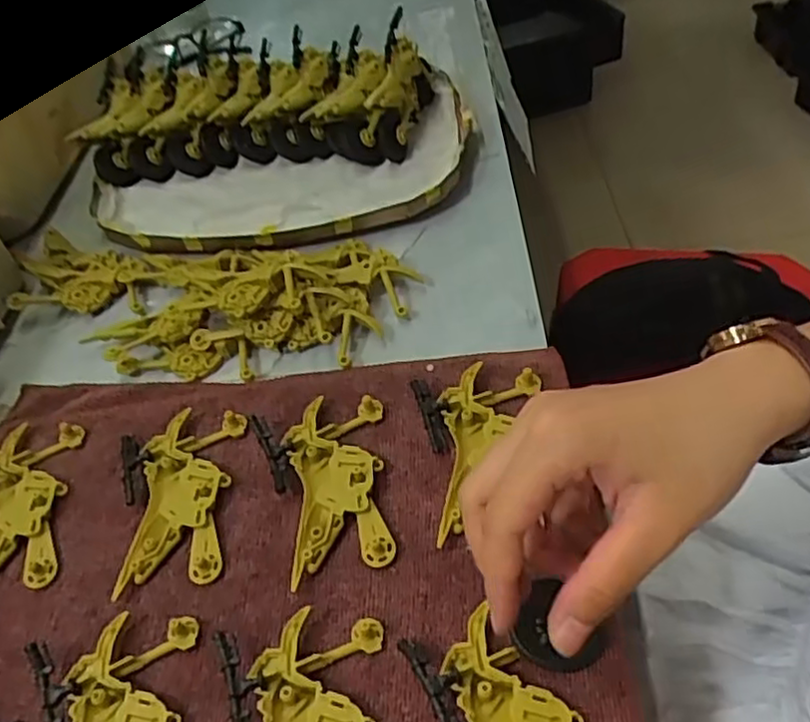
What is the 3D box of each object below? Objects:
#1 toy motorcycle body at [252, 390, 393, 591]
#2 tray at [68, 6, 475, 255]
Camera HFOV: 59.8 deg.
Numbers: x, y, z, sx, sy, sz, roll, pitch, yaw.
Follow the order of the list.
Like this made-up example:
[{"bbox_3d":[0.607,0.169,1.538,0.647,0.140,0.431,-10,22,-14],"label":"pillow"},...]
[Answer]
[{"bbox_3d":[-0.038,0.061,0.357,0.061,0.013,0.096,-11,48,-3],"label":"toy motorcycle body"},{"bbox_3d":[-0.104,-0.182,0.559,0.302,0.068,0.222,-6,48,2],"label":"tray"}]

